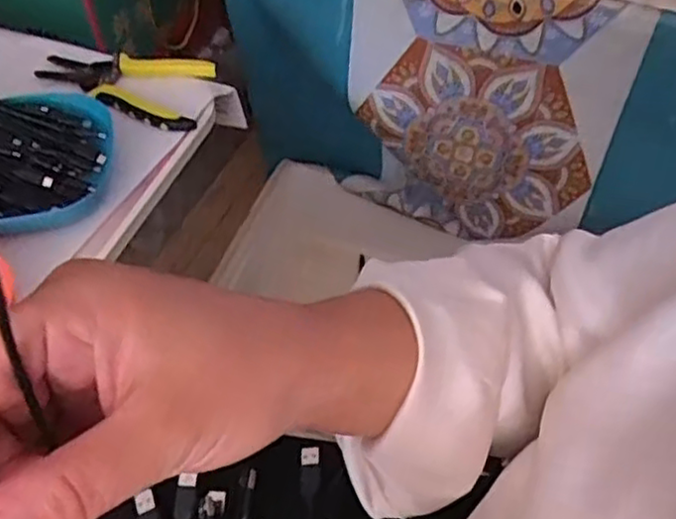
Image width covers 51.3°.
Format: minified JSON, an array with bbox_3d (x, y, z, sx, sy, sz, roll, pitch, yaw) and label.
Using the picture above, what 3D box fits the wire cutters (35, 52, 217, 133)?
[{"bbox_3d":[-0.188,-0.160,0.623,0.159,0.018,0.076,17,52,11],"label":"wire cutters"}]

